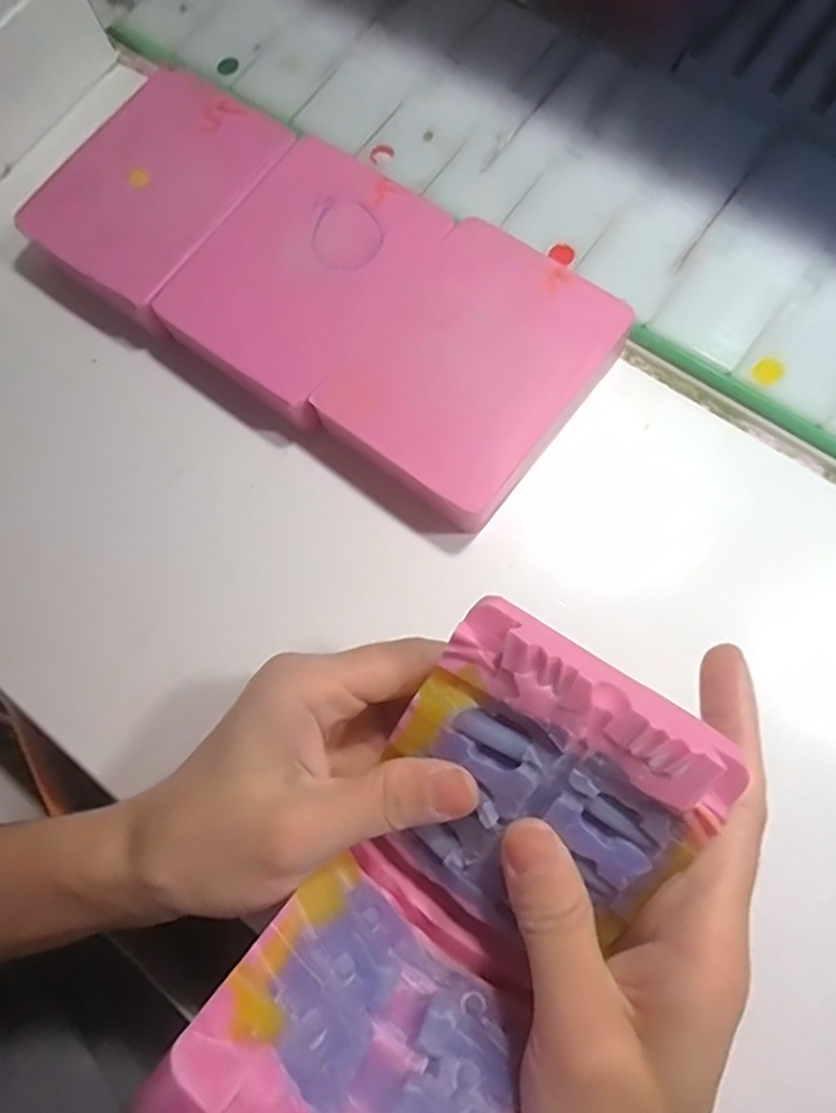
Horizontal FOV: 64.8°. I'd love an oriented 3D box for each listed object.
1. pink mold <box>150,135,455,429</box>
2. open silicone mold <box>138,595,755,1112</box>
[{"bbox_3d":[-0.046,-0.113,0.262,0.077,0.018,0.098,36,77,12],"label":"pink mold"},{"bbox_3d":[0.013,0.089,0.168,0.073,0.075,0.131,33,73,11],"label":"open silicone mold"}]

